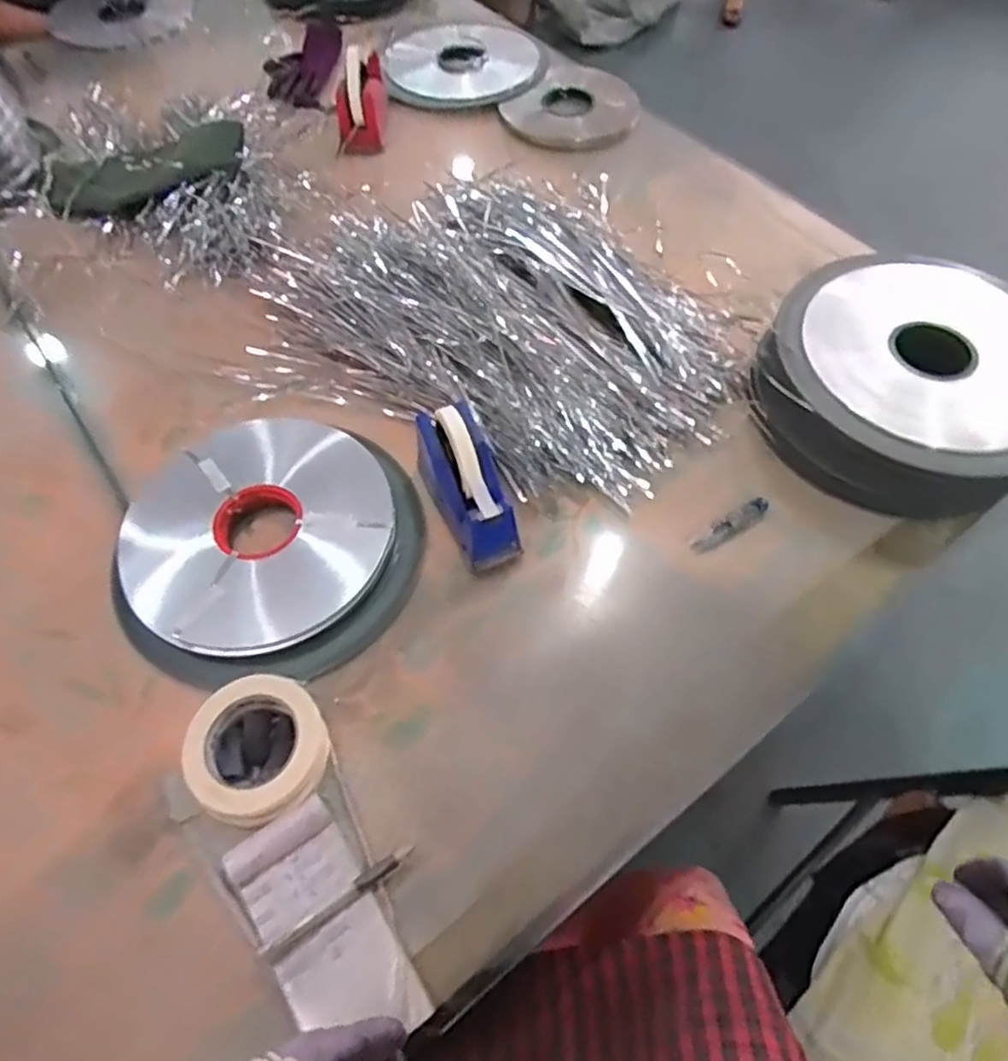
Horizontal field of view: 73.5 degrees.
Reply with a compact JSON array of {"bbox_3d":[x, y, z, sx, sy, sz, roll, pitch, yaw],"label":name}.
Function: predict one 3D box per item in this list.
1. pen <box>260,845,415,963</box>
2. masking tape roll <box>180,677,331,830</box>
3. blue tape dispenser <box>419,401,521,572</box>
[{"bbox_3d":[-0.129,0.295,0.537,0.129,0.012,0.015,-31,65,-17],"label":"pen"},{"bbox_3d":[-0.217,0.192,0.595,0.122,0.030,0.118,0,60,0],"label":"masking tape roll"},{"bbox_3d":[-0.040,-0.051,0.697,0.070,0.115,0.161,-22,62,-12],"label":"blue tape dispenser"}]

